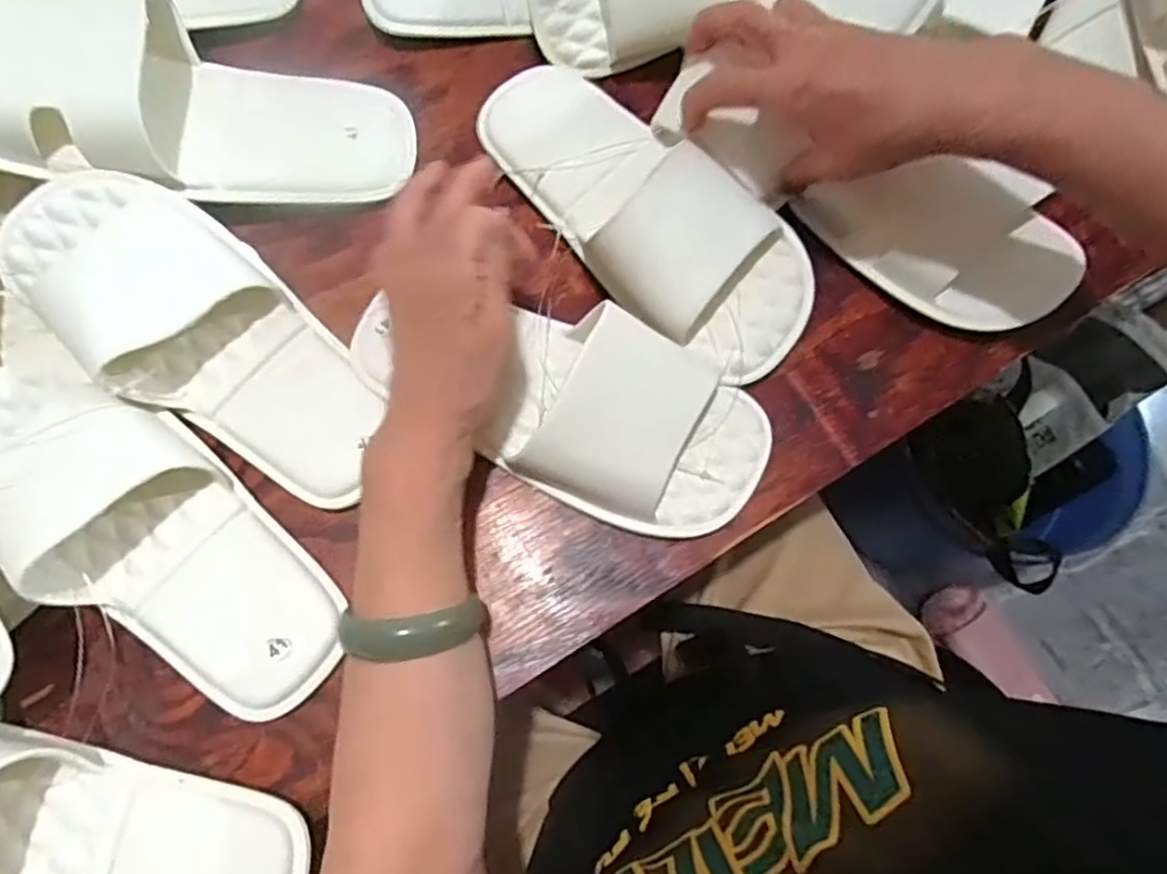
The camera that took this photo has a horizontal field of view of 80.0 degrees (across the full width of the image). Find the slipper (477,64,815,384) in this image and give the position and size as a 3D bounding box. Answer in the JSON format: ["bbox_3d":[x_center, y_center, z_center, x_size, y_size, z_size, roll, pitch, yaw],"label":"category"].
[{"bbox_3d":[0.029,-0.138,0.404,0.242,0.048,0.094,44,77,11],"label":"slipper"}]

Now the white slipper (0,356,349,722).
[{"bbox_3d":[-0.222,0.045,0.351,0.230,0.043,0.088,40,78,-1],"label":"white slipper"}]

